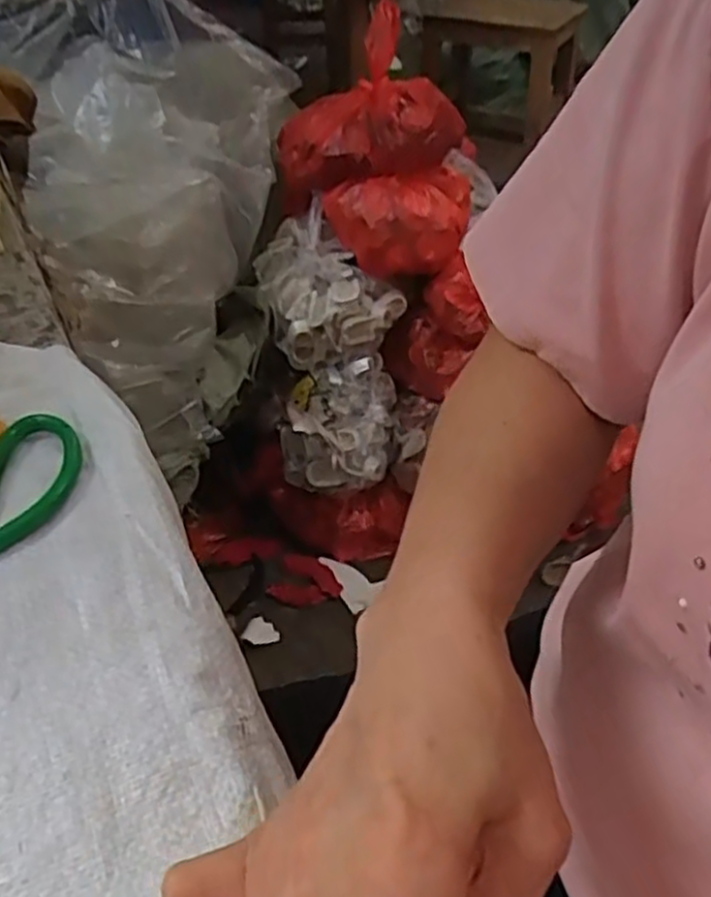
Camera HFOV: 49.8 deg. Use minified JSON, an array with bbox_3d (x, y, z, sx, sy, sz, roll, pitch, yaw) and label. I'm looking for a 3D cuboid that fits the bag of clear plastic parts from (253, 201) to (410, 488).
[{"bbox_3d":[-0.030,-0.159,1.170,0.206,0.128,0.433,-8,88,-6],"label":"bag of clear plastic parts"}]

